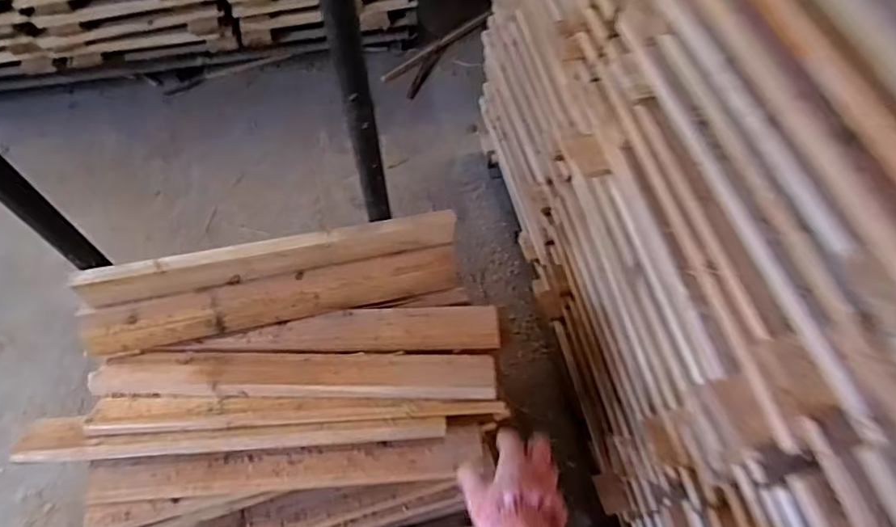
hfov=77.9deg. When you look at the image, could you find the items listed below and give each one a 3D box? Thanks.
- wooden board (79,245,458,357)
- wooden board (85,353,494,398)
[{"bbox_3d":[-0.226,0.052,0.755,0.480,0.072,0.021,-11,22,-9],"label":"wooden board"},{"bbox_3d":[-0.194,0.142,0.710,0.499,0.012,0.068,0,42,1],"label":"wooden board"}]

